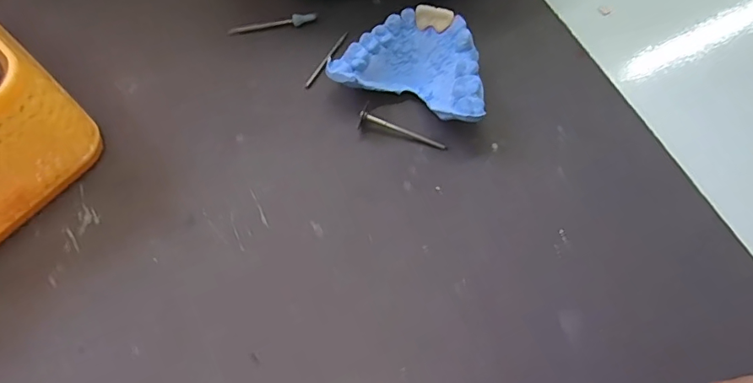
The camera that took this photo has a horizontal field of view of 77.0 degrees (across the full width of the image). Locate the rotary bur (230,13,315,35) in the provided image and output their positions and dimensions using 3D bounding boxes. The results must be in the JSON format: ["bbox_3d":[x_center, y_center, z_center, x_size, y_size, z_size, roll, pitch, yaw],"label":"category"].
[{"bbox_3d":[-0.058,-0.094,0.262,0.049,0.005,0.006,-3,68,1],"label":"rotary bur"}]

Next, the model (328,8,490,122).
[{"bbox_3d":[0.020,-0.060,0.234,0.072,0.025,0.049,21,71,10],"label":"model"}]

